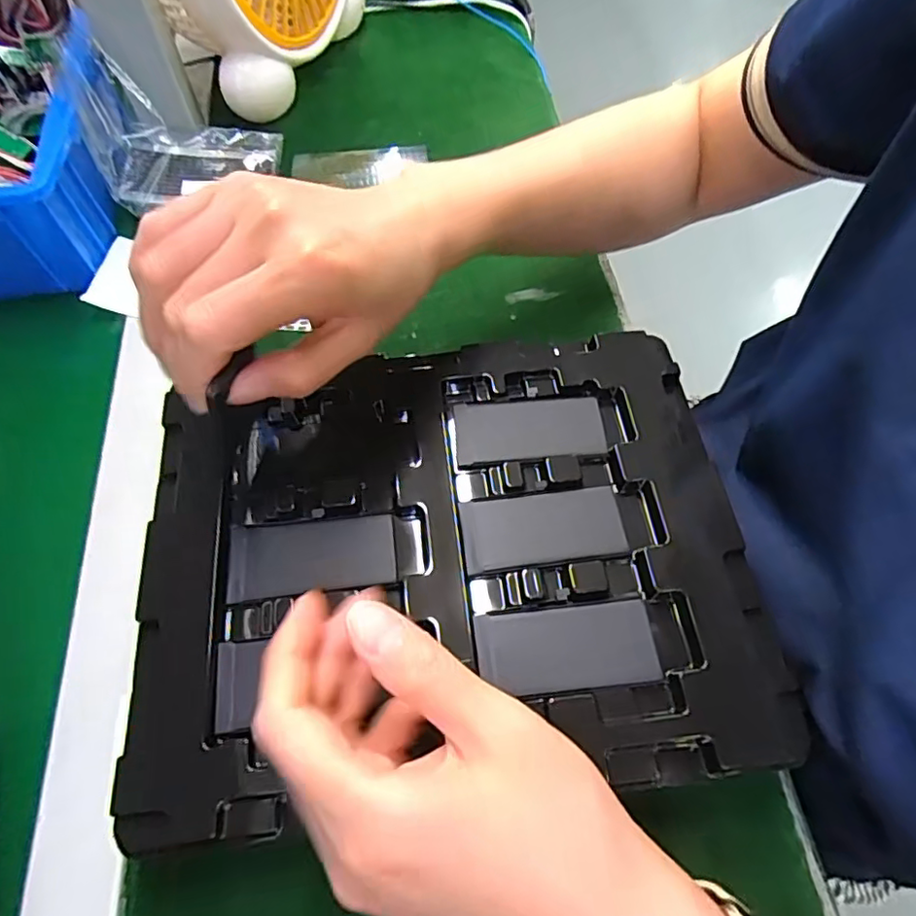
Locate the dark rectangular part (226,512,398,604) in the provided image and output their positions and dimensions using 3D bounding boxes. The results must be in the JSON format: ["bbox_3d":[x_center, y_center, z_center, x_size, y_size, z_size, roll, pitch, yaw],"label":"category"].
[{"bbox_3d":[-0.068,0.046,0.276,0.076,0.007,0.034,-6,61,-4],"label":"dark rectangular part"}]

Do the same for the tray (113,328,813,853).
[{"bbox_3d":[-0.010,0.043,0.287,0.270,0.035,0.205,-6,62,-2],"label":"tray"}]

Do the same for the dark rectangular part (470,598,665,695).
[{"bbox_3d":[0.047,0.082,0.256,0.075,0.009,0.035,-5,61,-3],"label":"dark rectangular part"}]

